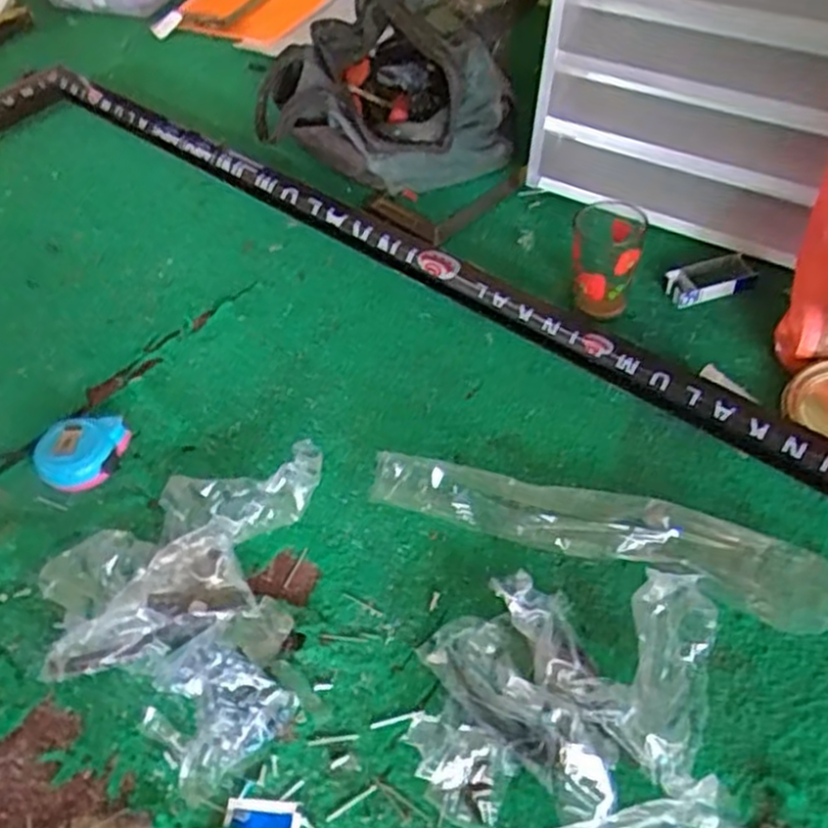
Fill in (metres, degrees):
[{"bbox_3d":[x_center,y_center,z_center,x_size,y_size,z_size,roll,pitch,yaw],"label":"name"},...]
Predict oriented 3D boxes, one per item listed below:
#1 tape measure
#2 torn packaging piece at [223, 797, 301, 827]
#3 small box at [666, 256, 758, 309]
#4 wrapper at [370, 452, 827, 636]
[{"bbox_3d":[-0.287,0.032,0.667,0.075,0.029,0.058,-10,50,-2],"label":"tape measure"},{"bbox_3d":[-0.096,0.257,0.480,0.049,0.006,0.033,4,51,9],"label":"torn packaging piece"},{"bbox_3d":[0.291,-0.132,0.756,0.089,0.017,0.038,-17,50,-8],"label":"small box"},{"bbox_3d":[0.136,0.084,0.575,0.347,0.034,0.060,14,53,17],"label":"wrapper"}]

